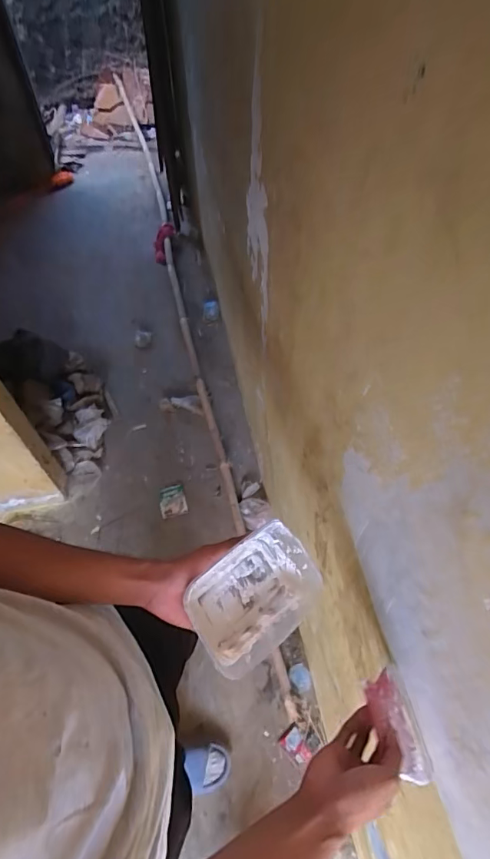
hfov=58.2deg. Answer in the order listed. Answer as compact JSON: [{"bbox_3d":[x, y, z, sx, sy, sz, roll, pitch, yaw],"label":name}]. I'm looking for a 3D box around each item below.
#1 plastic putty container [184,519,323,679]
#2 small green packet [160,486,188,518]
[{"bbox_3d":[0.010,0.203,0.549,0.171,0.056,0.126,-31,90,-33],"label":"plastic putty container"},{"bbox_3d":[-0.273,0.271,1.661,0.097,0.018,0.113,-13,66,-10],"label":"small green packet"}]

